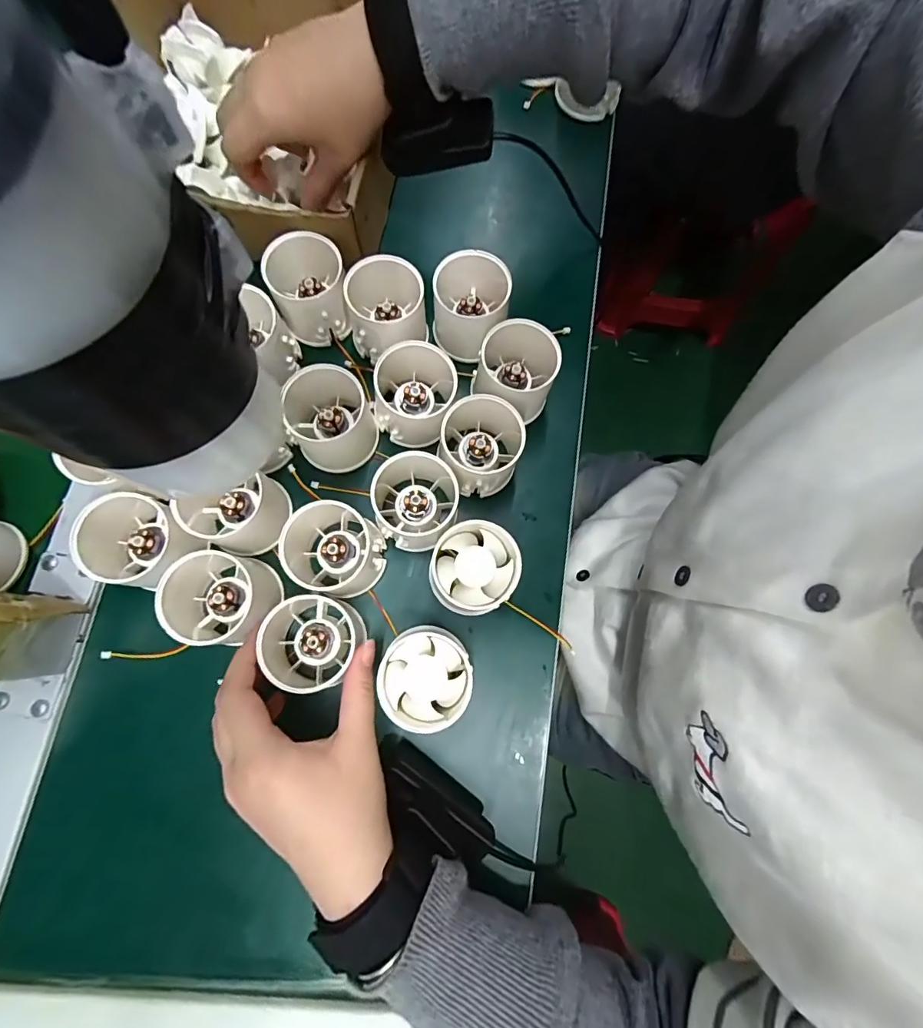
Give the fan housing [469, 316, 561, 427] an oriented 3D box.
[{"bbox_3d":[0.040,-0.106,0.328,0.056,0.049,0.056,25,78,4],"label":"fan housing"}]

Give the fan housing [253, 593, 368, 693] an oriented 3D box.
[{"bbox_3d":[-0.088,0.076,0.278,0.056,0.053,0.053,0,77,-2],"label":"fan housing"}]

